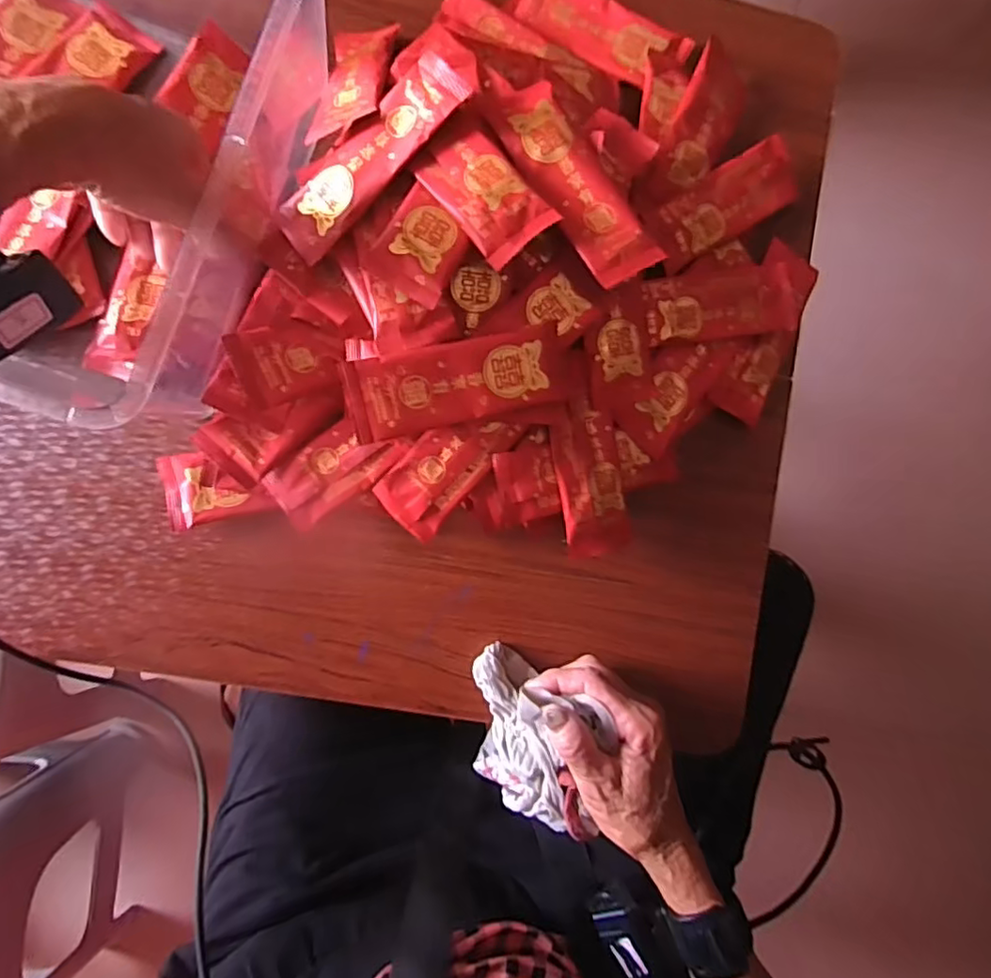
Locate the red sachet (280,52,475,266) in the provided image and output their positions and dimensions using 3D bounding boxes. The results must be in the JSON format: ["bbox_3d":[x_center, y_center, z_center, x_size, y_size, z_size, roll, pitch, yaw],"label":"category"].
[{"bbox_3d":[-0.076,-0.196,0.358,0.135,0.015,0.045,-41,93,10],"label":"red sachet"}]

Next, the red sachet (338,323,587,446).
[{"bbox_3d":[-0.014,-0.067,0.372,0.150,0.022,0.047,-13,104,-9],"label":"red sachet"}]

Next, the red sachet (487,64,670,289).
[{"bbox_3d":[0.042,-0.189,0.358,0.044,0.020,0.147,-32,91,-7],"label":"red sachet"}]

